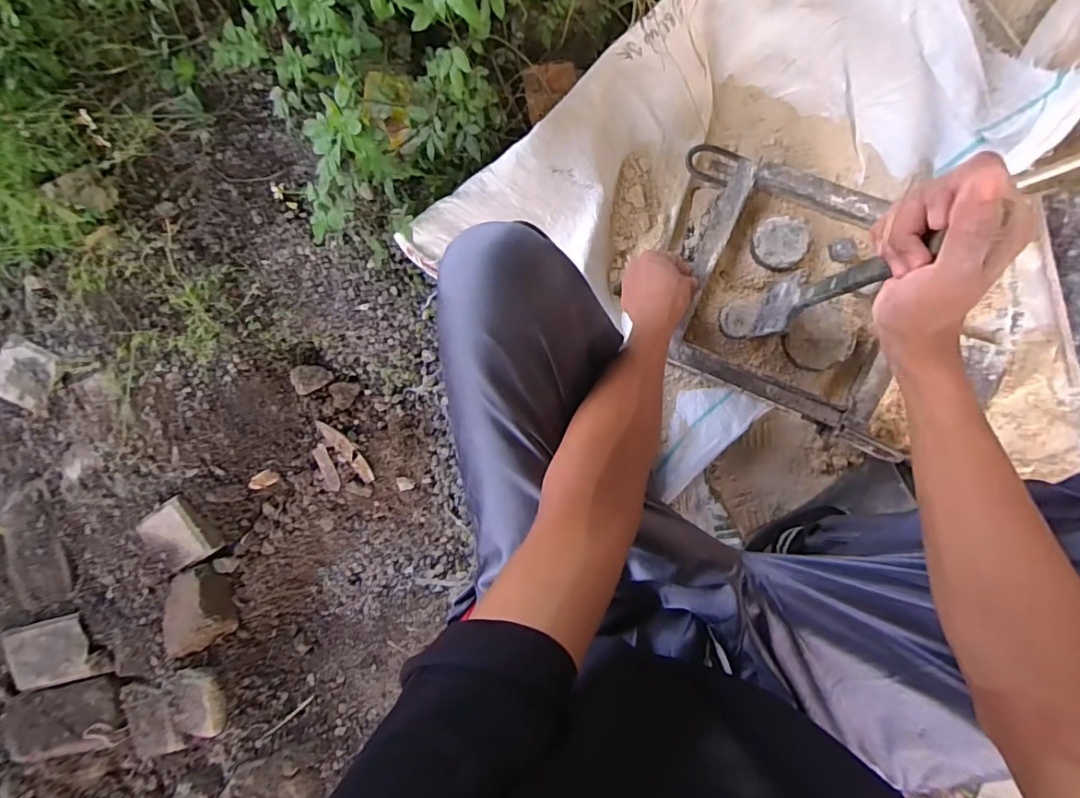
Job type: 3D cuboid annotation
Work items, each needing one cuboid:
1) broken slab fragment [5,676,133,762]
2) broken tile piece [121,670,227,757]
[{"bbox_3d":[-0.757,0.519,0.825,0.215,0.022,0.122,-17,90,6],"label":"broken slab fragment"},{"bbox_3d":[-0.570,0.490,0.803,0.175,0.018,0.119,-18,90,6],"label":"broken tile piece"}]

